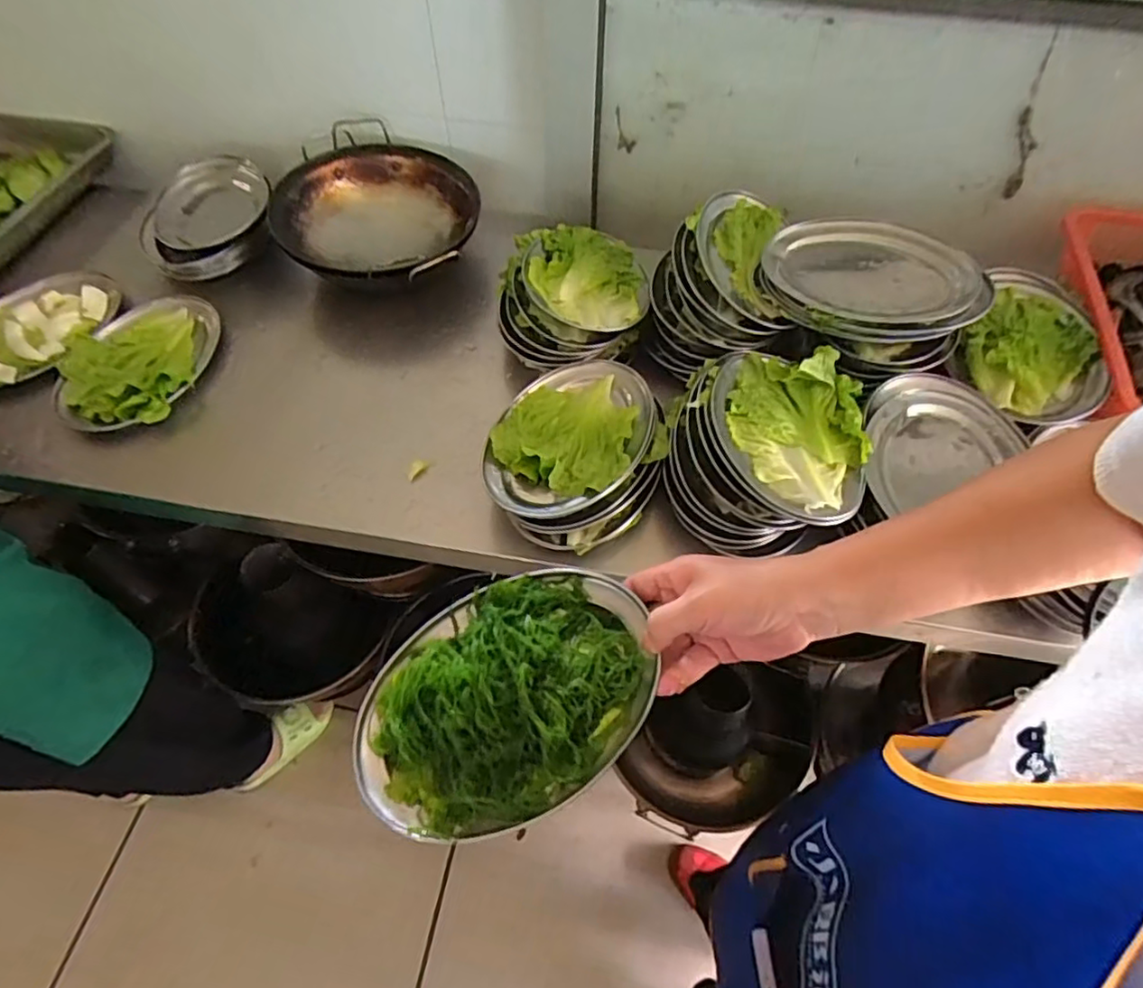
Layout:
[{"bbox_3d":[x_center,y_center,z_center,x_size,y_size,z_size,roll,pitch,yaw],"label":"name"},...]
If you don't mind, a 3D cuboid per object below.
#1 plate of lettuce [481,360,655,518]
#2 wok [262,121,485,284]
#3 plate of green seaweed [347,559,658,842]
[{"bbox_3d":[0.000,-0.058,0.645,0.155,0.034,0.214,34,66,20],"label":"plate of lettuce"},{"bbox_3d":[-0.242,-0.356,0.819,0.241,0.077,0.252,10,60,8],"label":"wok"},{"bbox_3d":[-0.045,0.131,0.418,0.203,0.041,0.144,-19,60,-9],"label":"plate of green seaweed"}]

